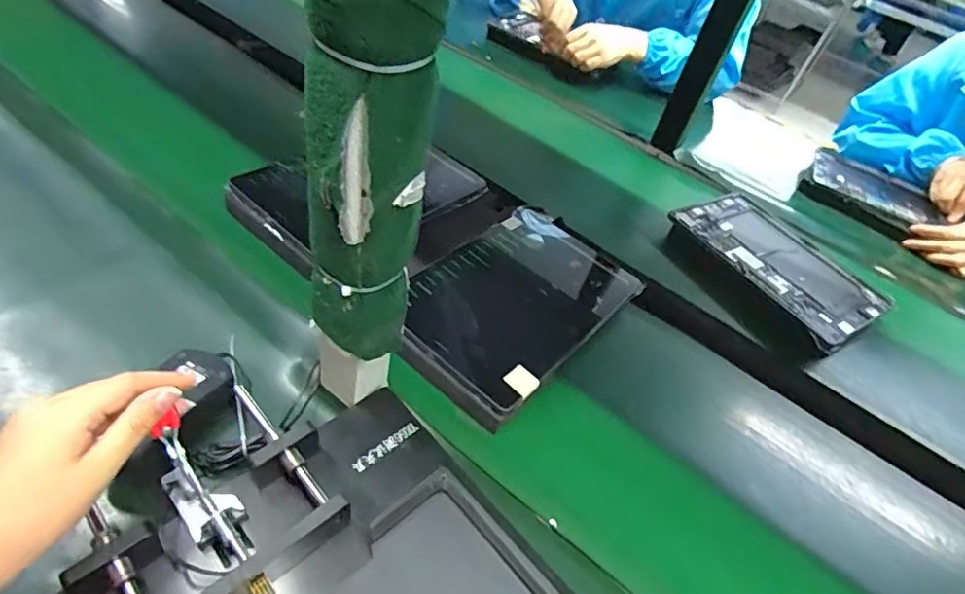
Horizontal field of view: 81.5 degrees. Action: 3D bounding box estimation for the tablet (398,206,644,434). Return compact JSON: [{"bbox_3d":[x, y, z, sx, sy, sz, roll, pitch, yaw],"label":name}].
[{"bbox_3d":[0.035,-0.002,0.573,0.168,0.023,0.280,38,48,19],"label":"tablet"}]

